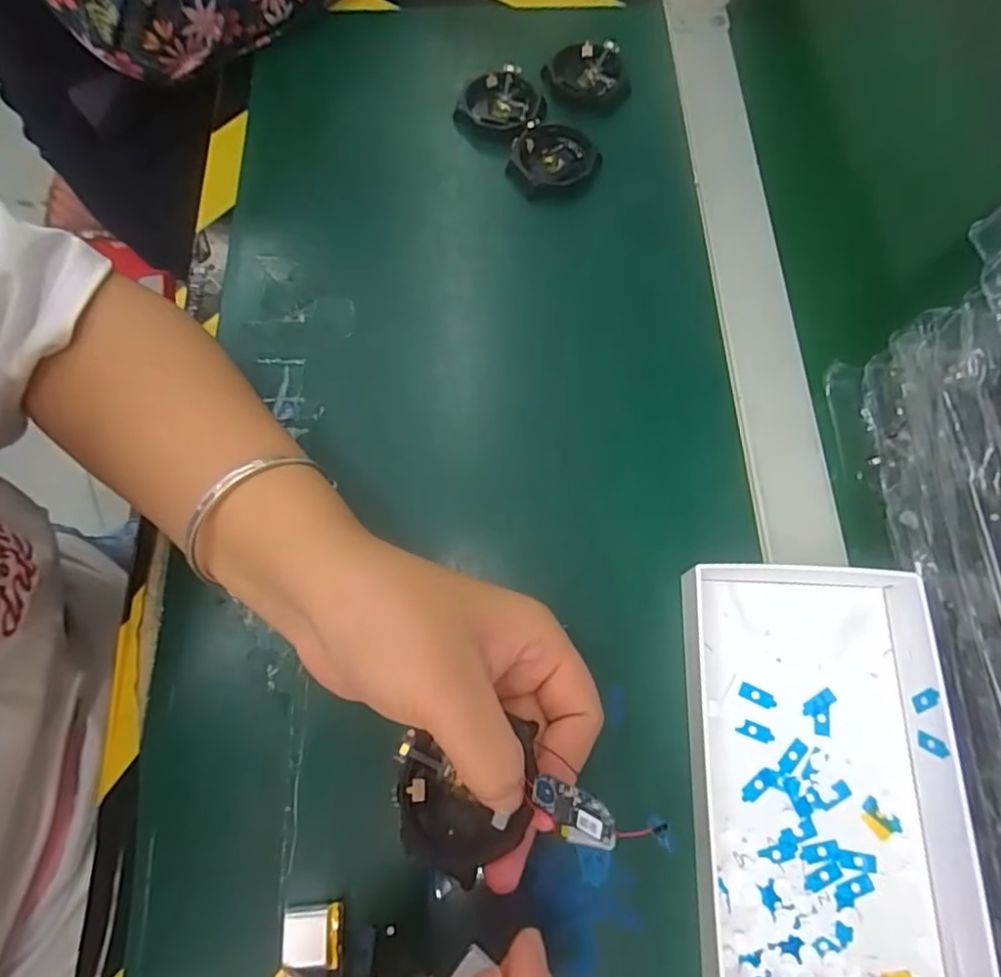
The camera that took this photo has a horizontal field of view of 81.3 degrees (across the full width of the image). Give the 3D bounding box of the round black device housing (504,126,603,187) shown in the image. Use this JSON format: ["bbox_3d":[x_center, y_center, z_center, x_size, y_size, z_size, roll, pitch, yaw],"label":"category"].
[{"bbox_3d":[0.034,-0.205,0.361,0.052,0.011,0.046,20,72,5],"label":"round black device housing"}]

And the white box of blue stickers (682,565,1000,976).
[{"bbox_3d":[0.136,0.126,0.241,0.106,0.029,0.180,2,71,-1],"label":"white box of blue stickers"}]

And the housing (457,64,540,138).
[{"bbox_3d":[0.003,-0.245,0.370,0.052,0.013,0.047,30,73,8],"label":"housing"}]

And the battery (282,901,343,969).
[{"bbox_3d":[-0.074,0.178,0.231,0.023,0.006,0.020,-8,72,-4],"label":"battery"}]

